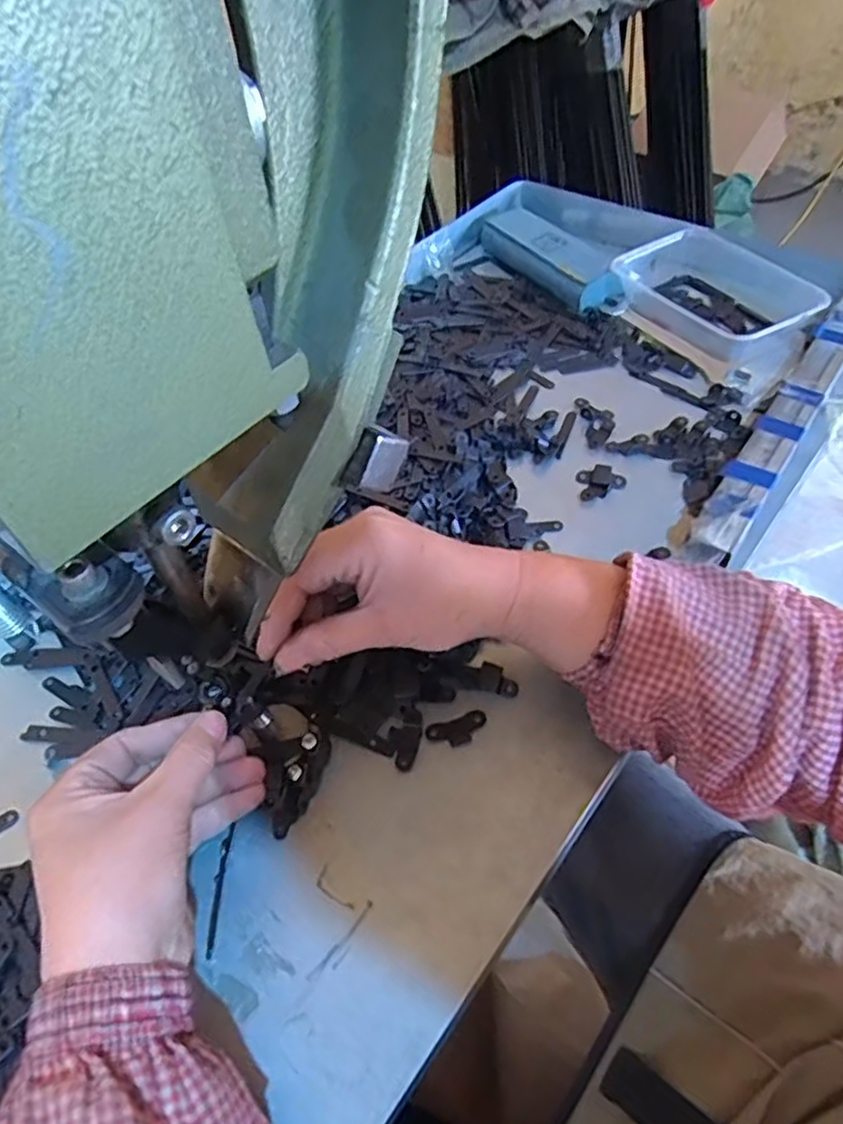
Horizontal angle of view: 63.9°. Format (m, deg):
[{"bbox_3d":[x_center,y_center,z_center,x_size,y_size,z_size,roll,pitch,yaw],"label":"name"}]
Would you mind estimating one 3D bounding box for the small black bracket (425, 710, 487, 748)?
[{"bbox_3d":[0.020,0.093,0.375,0.034,0.004,0.015,-16,52,-8],"label":"small black bracket"}]

